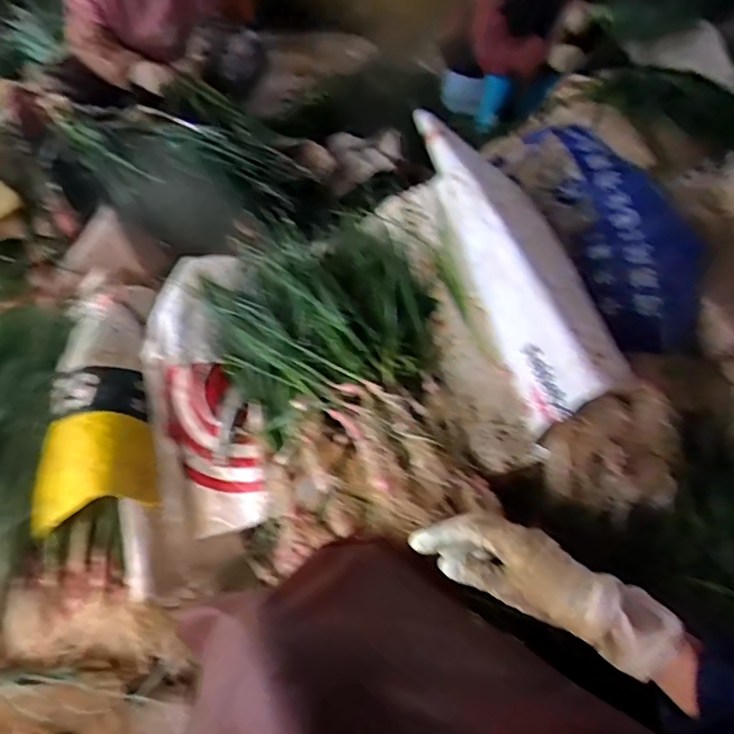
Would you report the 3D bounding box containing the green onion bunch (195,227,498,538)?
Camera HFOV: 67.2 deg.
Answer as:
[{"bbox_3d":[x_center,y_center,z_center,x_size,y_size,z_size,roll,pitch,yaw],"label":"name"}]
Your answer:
[{"bbox_3d":[-0.040,-0.030,0.834,0.311,0.109,0.576,-20,49,-15],"label":"green onion bunch"}]

